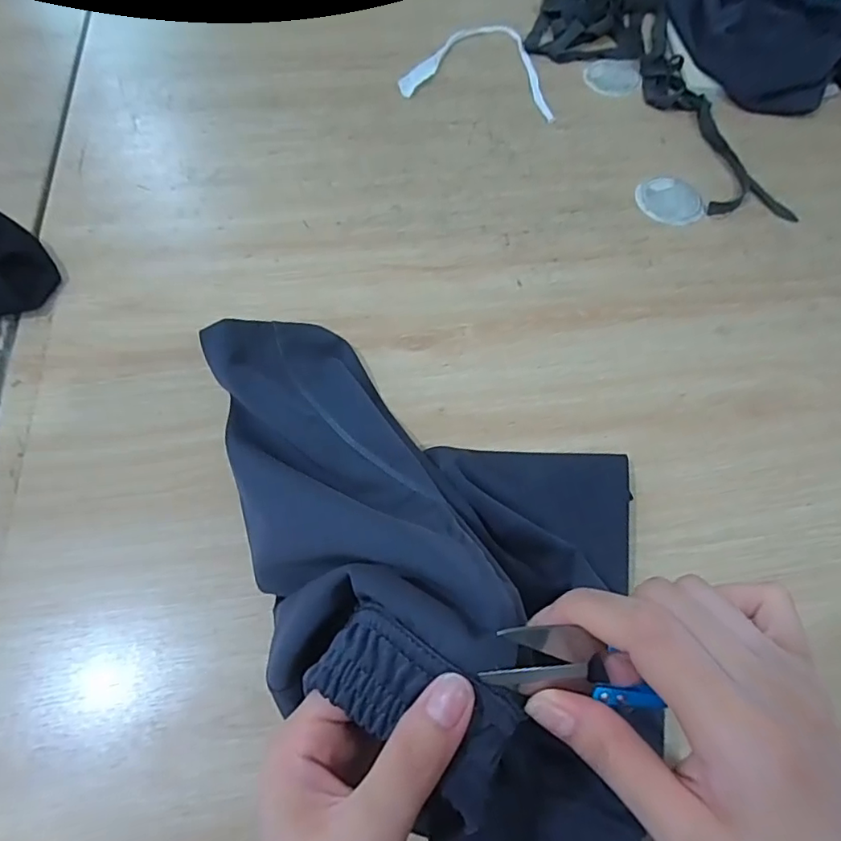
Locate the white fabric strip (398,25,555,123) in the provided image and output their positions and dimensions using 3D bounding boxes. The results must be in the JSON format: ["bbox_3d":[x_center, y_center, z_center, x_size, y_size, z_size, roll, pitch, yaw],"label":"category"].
[{"bbox_3d":[0.074,-0.413,0.629,0.170,0.005,0.158,11,64,3],"label":"white fabric strip"}]

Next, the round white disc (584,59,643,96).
[{"bbox_3d":[0.224,-0.399,0.631,0.065,0.005,0.064,1,64,-2],"label":"round white disc"}]

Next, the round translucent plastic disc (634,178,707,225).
[{"bbox_3d":[0.248,-0.220,0.542,0.062,0.004,0.059,1,64,-2],"label":"round translucent plastic disc"}]

